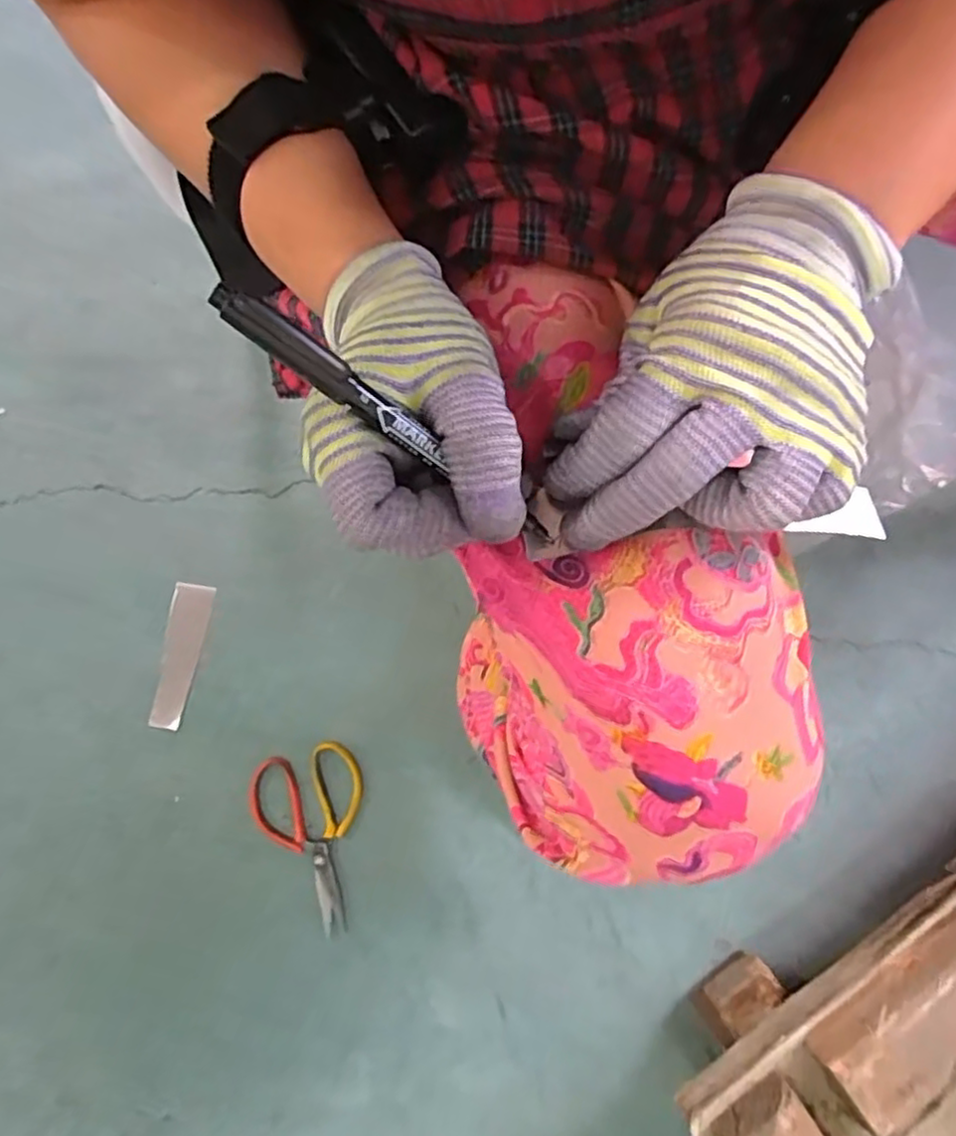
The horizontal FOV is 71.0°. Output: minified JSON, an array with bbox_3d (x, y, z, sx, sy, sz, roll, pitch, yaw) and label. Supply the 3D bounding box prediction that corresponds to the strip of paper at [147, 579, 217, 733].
[{"bbox_3d":[-0.309,0.089,0.690,0.042,0.004,0.146,10,77,1],"label":"strip of paper"}]

